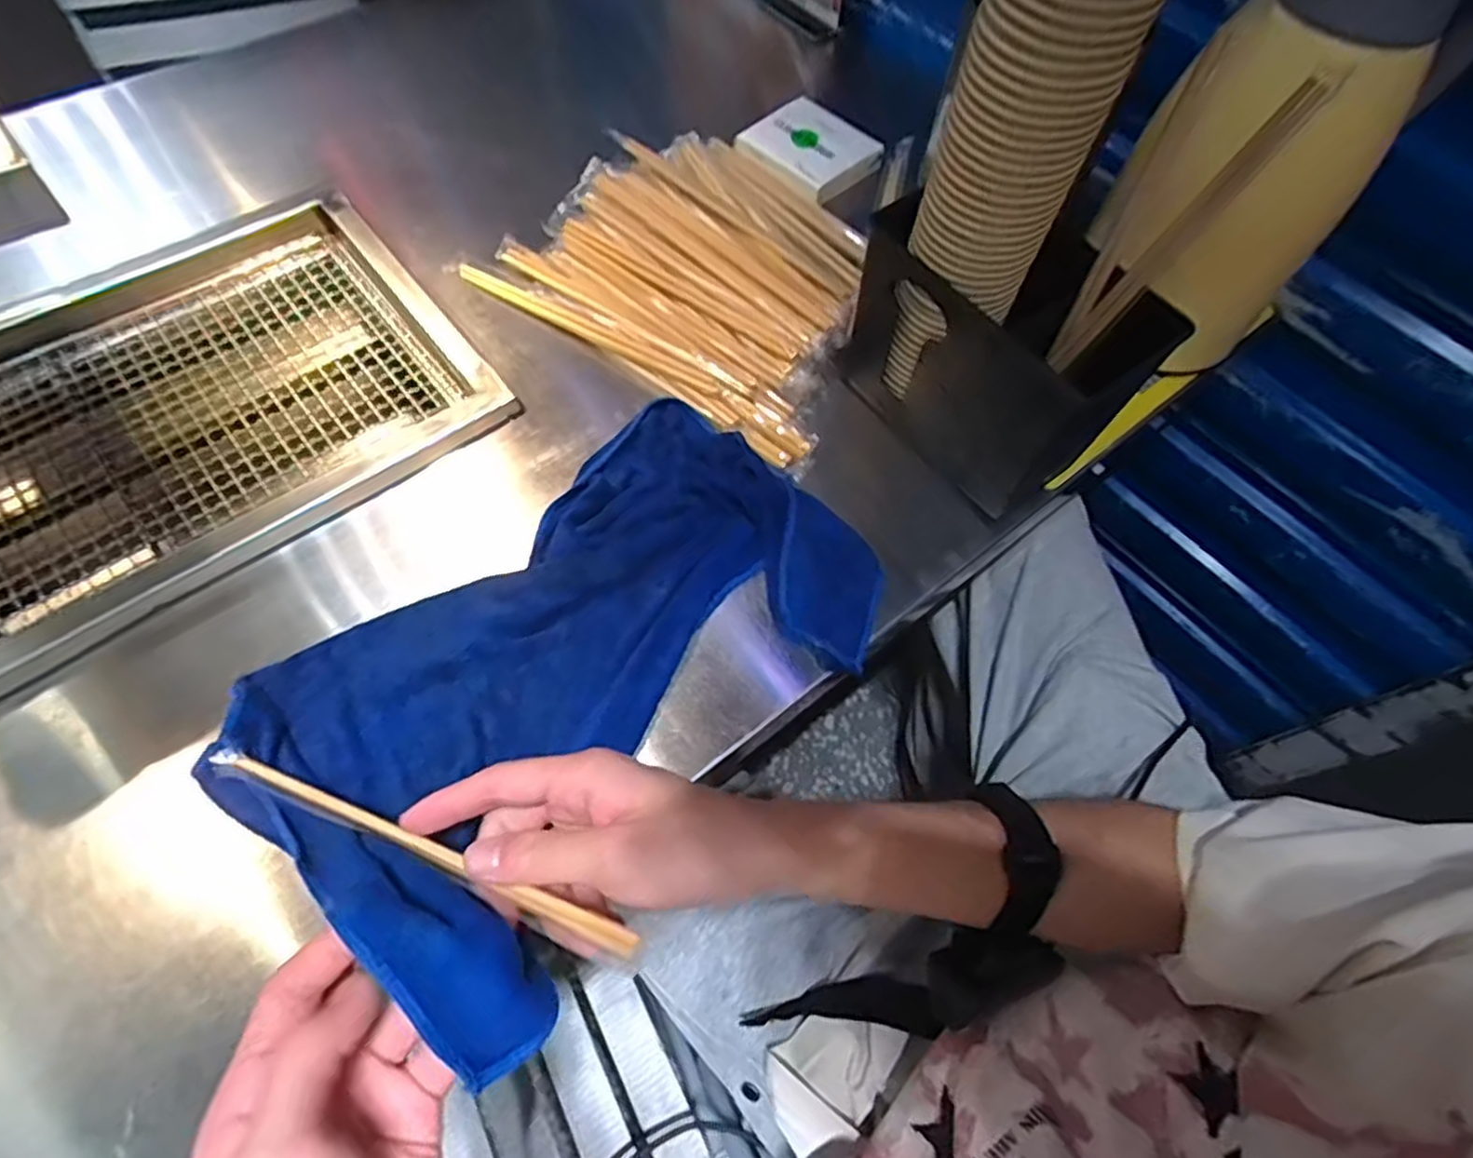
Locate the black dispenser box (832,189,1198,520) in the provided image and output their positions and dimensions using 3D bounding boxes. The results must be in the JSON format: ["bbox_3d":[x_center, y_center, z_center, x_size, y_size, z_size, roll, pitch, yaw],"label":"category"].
[{"bbox_3d":[0.162,-0.148,0.473,0.097,0.128,0.162,-31,68,-17],"label":"black dispenser box"}]

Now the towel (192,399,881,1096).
[{"bbox_3d":[-0.081,0.033,0.392,0.235,0.093,0.348,42,68,17],"label":"towel"}]

